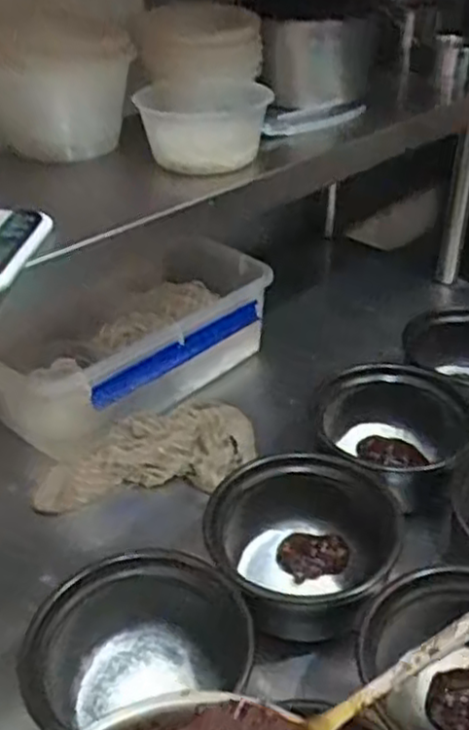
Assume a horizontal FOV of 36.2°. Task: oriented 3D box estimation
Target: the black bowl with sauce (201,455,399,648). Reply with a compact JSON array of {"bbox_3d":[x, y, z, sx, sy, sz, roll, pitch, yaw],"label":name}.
[{"bbox_3d":[0.056,0.161,0.654,0.152,0.079,0.163,-1,35,1],"label":"black bowl with sauce"}]

